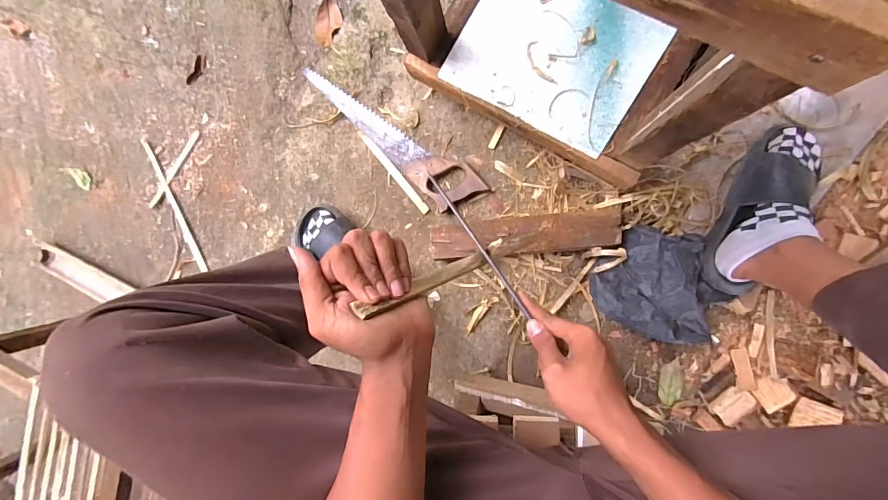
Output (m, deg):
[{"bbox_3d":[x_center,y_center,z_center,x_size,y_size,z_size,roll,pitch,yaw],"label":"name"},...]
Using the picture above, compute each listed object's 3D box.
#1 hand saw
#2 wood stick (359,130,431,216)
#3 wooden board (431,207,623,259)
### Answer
[{"bbox_3d":[-0.108,-0.220,0.802,0.418,0.029,0.084,39,98,7],"label":"hand saw"},{"bbox_3d":[-0.098,-0.150,0.810,0.017,0.015,0.202,-41,85,9],"label":"wood stick"},{"bbox_3d":[0.136,-0.026,0.719,0.316,0.020,0.064,-5,91,10],"label":"wooden board"}]

